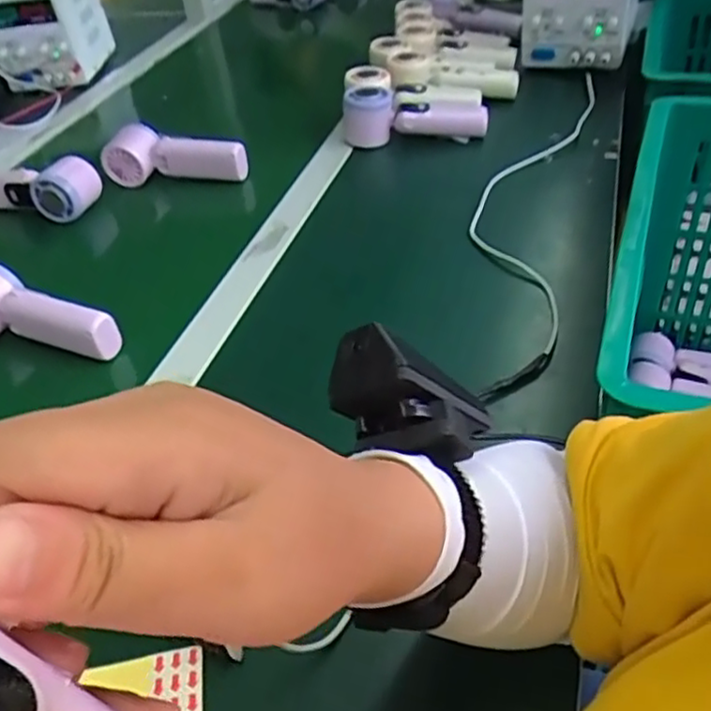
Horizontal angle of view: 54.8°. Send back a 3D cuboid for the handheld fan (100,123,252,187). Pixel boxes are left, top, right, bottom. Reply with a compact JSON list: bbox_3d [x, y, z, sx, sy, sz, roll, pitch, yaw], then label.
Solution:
[{"bbox_3d":[-0.216,-0.234,0.814,0.180,0.053,0.045,8,43,17],"label":"handheld fan"}]

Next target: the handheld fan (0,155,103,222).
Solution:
[{"bbox_3d":[-0.372,-0.196,0.785,0.166,0.056,0.056,8,43,17],"label":"handheld fan"}]

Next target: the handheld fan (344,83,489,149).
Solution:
[{"bbox_3d":[0.075,-0.293,0.844,0.172,0.066,0.067,6,42,13],"label":"handheld fan"}]

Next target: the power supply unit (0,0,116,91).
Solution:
[{"bbox_3d":[-0.508,-0.554,1.122,0.130,0.173,0.182,-1,41,5],"label":"power supply unit"}]

